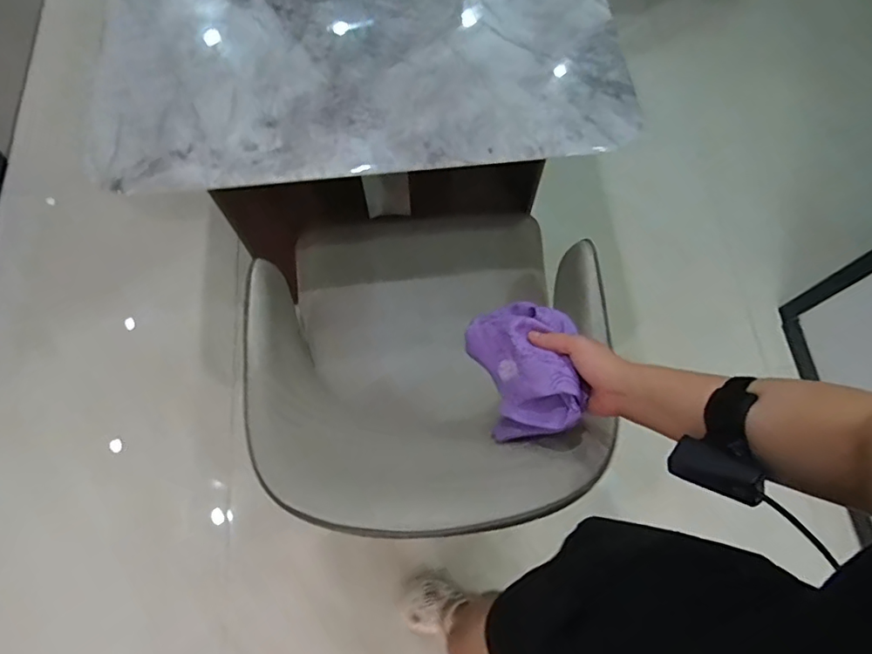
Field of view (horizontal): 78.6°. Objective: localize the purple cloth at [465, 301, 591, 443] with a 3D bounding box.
[{"bbox_3d":[0.108,0.046,0.639,0.110,0.095,0.164,-11,70,-5],"label":"purple cloth"}]

